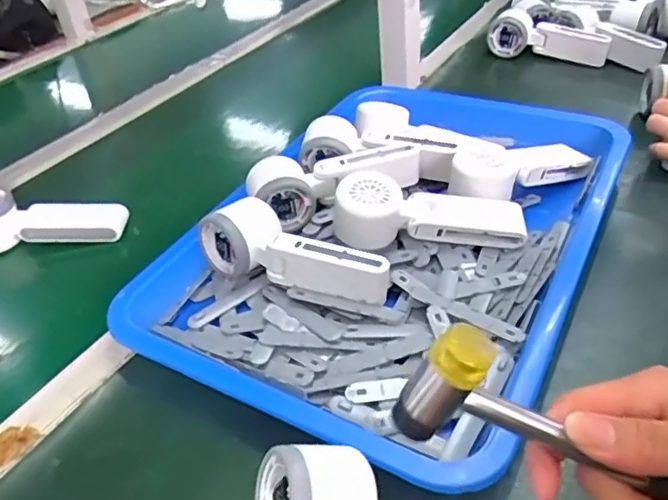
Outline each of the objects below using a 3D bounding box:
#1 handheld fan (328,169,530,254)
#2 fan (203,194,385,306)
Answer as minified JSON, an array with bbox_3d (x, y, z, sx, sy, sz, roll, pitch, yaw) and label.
[{"bbox_3d":[0.083,-0.026,0.517,0.165,0.055,0.049,6,38,-4],"label":"handheld fan"},{"bbox_3d":[-0.035,0.000,0.489,0.160,0.059,0.048,15,43,26],"label":"fan"}]

